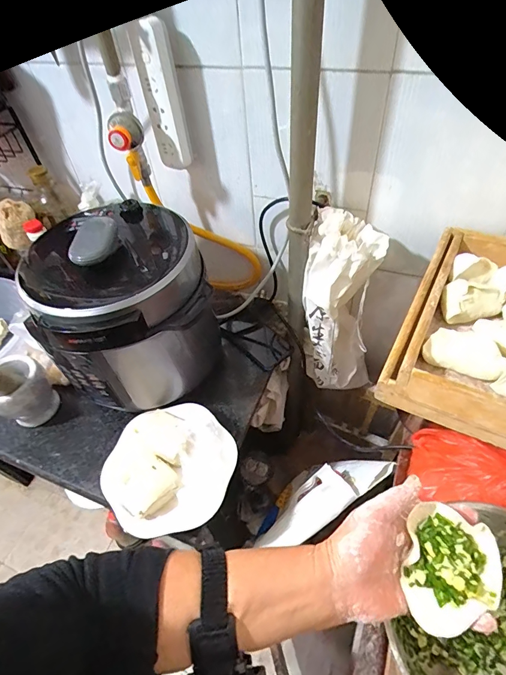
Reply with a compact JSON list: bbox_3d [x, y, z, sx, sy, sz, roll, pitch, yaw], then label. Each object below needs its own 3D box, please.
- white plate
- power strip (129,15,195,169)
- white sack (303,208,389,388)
[{"bbox_3d":[-0.129,0.193,0.575,0.195,0.040,0.185,-3,62,6],"label":"white plate"},{"bbox_3d":[-0.130,-0.346,0.557,0.053,0.188,0.029,-10,49,-3],"label":"power strip"},{"bbox_3d":[0.160,-0.039,0.680,0.132,0.355,0.090,6,50,9],"label":"white sack"}]

